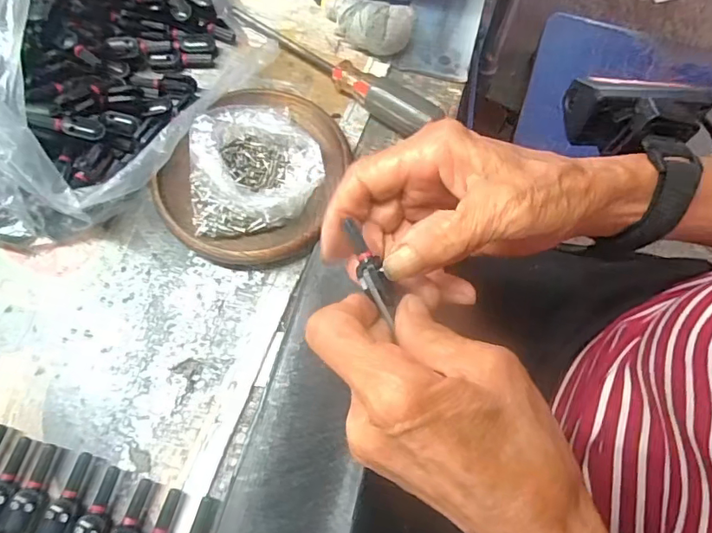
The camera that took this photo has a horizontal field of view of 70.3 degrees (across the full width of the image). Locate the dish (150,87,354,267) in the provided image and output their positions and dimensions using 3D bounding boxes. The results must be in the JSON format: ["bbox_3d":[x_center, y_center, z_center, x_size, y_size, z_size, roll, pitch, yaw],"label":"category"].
[{"bbox_3d":[-0.061,-0.062,0.289,0.100,0.032,0.113,17,69,6],"label":"dish"}]

